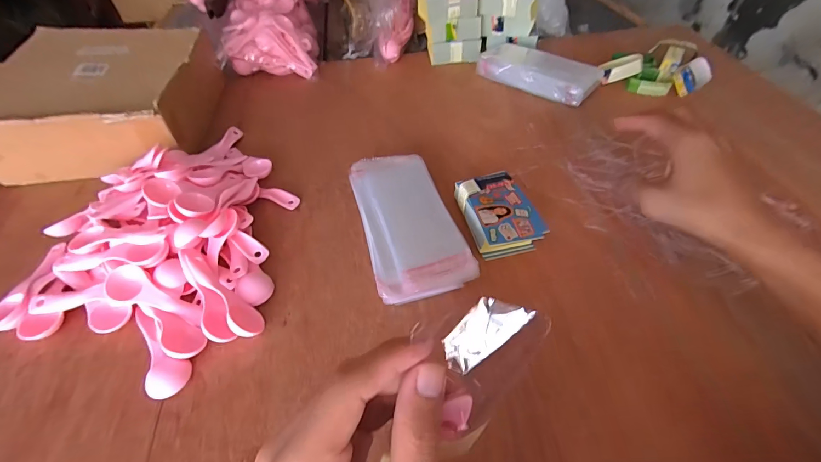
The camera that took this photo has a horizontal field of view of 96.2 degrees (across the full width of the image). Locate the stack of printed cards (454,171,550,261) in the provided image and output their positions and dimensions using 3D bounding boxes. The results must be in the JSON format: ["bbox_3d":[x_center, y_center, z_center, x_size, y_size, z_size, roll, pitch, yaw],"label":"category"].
[{"bbox_3d":[0.099,-0.019,0.409,0.064,0.034,0.095,-12,48,-8],"label":"stack of printed cards"}]

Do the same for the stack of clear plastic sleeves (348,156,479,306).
[{"bbox_3d":[-0.006,-0.014,0.421,0.096,0.025,0.204,-14,48,-10],"label":"stack of clear plastic sleeves"}]

